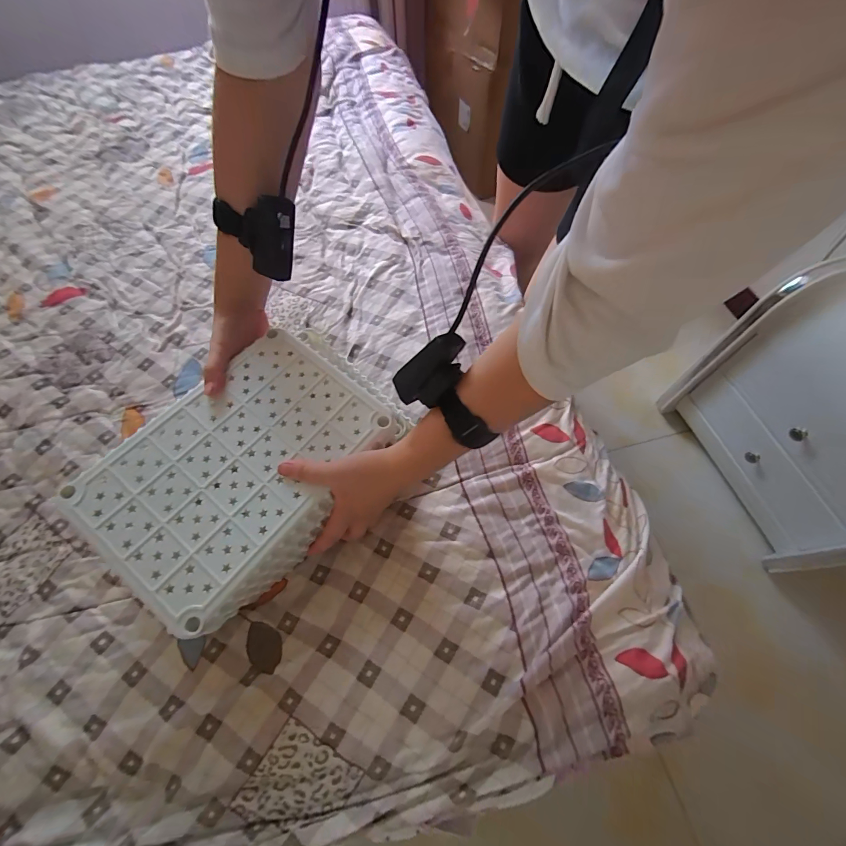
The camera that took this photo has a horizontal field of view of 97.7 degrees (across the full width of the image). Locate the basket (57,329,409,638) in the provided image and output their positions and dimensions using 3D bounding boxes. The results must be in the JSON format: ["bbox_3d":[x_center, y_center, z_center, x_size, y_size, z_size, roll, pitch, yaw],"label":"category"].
[{"bbox_3d":[-0.178,0.039,0.394,0.189,0.073,0.285,37,73,17],"label":"basket"}]

